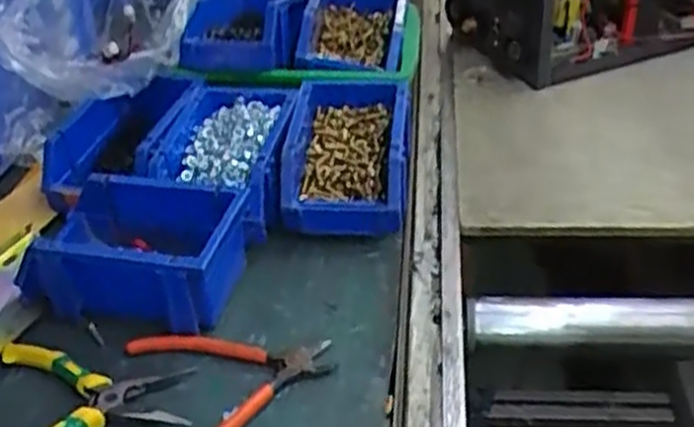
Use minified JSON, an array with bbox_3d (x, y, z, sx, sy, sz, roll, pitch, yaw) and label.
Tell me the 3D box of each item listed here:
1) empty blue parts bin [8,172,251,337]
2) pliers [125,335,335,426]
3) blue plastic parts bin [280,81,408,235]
[{"bbox_3d":[-0.162,0.026,0.608,0.159,0.063,0.110,4,37,11],"label":"empty blue parts bin"},{"bbox_3d":[-0.077,0.116,0.538,0.137,0.021,0.119,-15,37,-12],"label":"pliers"},{"bbox_3d":[0.004,-0.057,0.710,0.103,0.060,0.163,1,36,8],"label":"blue plastic parts bin"}]

